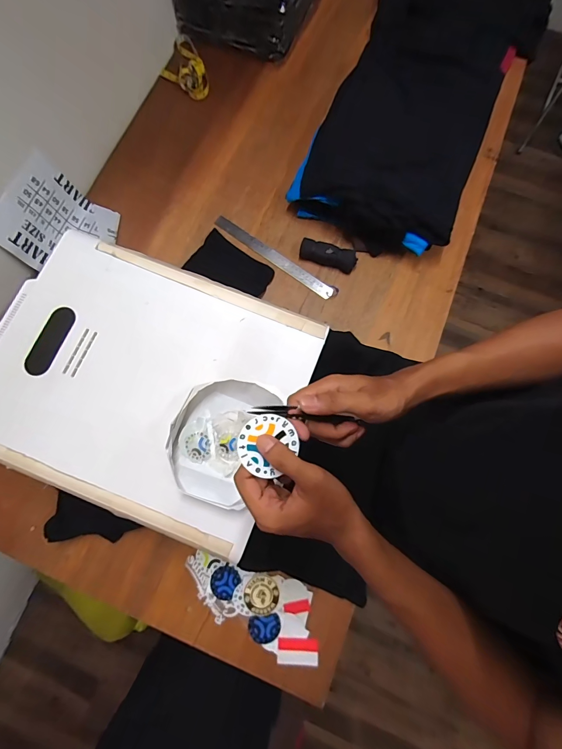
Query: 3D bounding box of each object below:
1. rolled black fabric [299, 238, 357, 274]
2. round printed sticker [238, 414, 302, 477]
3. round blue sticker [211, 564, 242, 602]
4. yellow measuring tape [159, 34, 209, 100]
[{"bbox_3d":[0.106,-0.269,0.771,0.125,0.036,0.040,19,76,5],"label":"rolled black fabric"},{"bbox_3d":[-0.011,0.066,0.326,0.058,0.004,0.055,2,82,-16],"label":"round printed sticker"},{"bbox_3d":[-0.104,0.388,0.641,0.054,0.005,0.056,0,75,0],"label":"round blue sticker"},{"bbox_3d":[-0.257,-0.799,0.892,0.110,0.035,0.211,-23,76,-5],"label":"yellow measuring tape"}]

